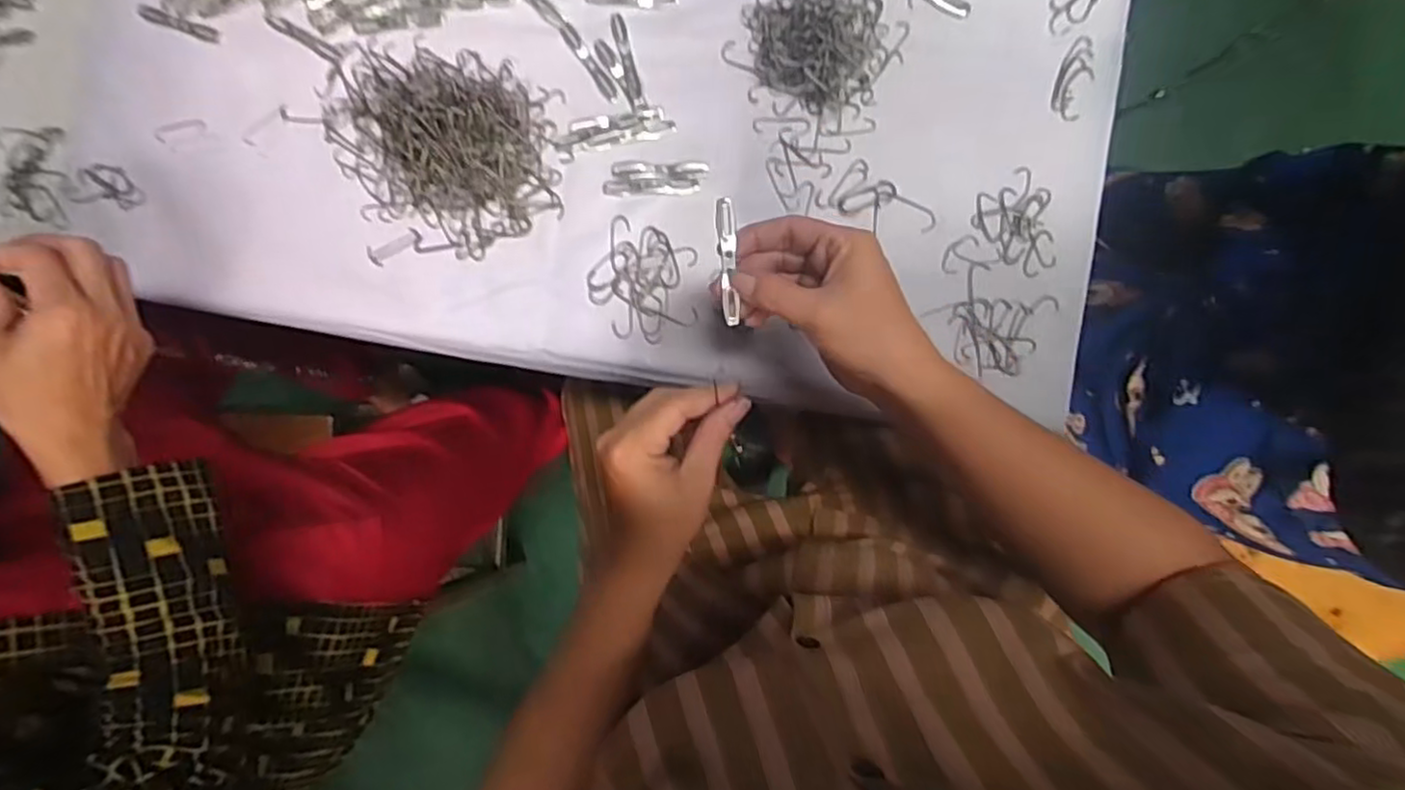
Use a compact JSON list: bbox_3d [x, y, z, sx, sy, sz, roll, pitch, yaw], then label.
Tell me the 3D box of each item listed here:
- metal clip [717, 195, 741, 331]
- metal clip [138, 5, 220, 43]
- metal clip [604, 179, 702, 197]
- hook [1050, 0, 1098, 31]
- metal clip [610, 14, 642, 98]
[{"bbox_3d":[0.014,-0.074,0.382,0.010,0.005,0.070,-3,105,2],"label":"metal clip"},{"bbox_3d":[-0.402,-0.285,0.520,0.064,0.004,0.011,18,90,3],"label":"metal clip"},{"bbox_3d":[-0.037,-0.153,0.498,0.071,0.004,0.012,0,89,3],"label":"metal clip"},{"bbox_3d":[0.267,-0.282,0.481,0.026,0.007,0.050,44,91,2],"label":"hook"},{"bbox_3d":[-0.057,-0.252,0.501,0.011,0.004,0.064,-15,89,2],"label":"metal clip"}]

